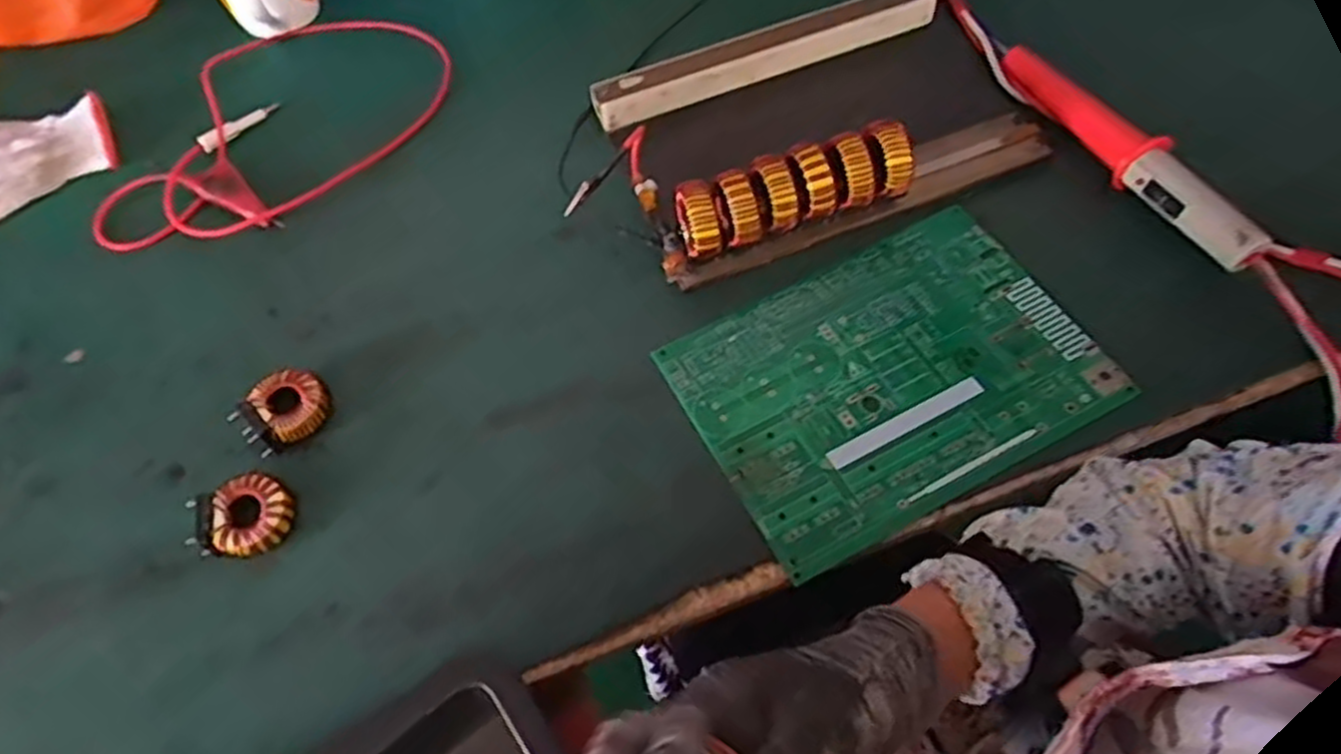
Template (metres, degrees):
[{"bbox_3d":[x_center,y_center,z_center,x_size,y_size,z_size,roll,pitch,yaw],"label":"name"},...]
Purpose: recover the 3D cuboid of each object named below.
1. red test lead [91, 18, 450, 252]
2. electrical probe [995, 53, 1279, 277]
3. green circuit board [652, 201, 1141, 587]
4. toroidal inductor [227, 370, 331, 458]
[{"bbox_3d":[-0.318,-0.209,0.655,0.206,0.029,0.295,19,63,14],"label":"red test lead"},{"bbox_3d":[0.326,-0.169,0.570,0.026,0.036,0.238,-28,62,-11],"label":"electrical probe"},{"bbox_3d":[0.140,-0.003,0.517,0.250,0.007,0.183,-27,62,-9],"label":"green circuit board"},{"bbox_3d":[-0.253,0.022,0.516,0.055,0.018,0.046,-40,65,-17],"label":"toroidal inductor"}]

